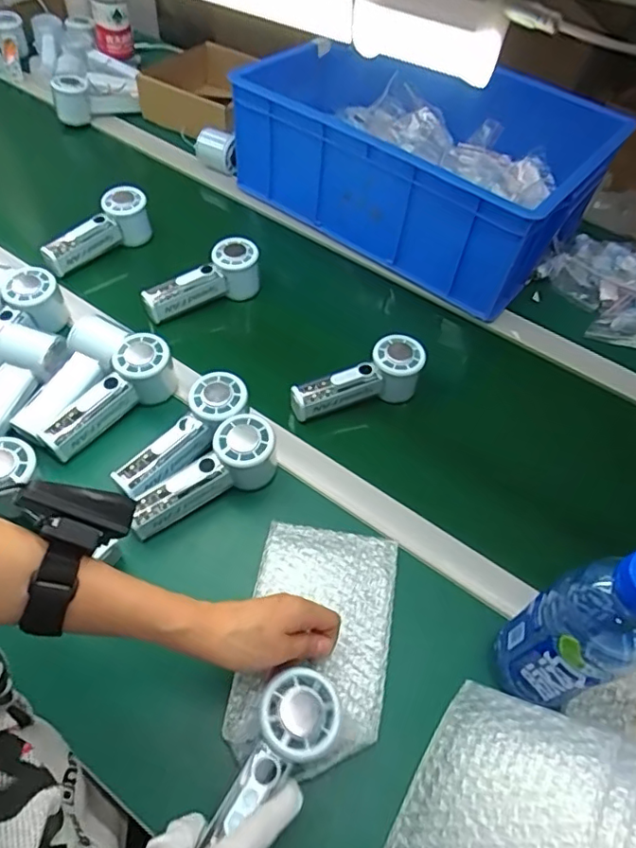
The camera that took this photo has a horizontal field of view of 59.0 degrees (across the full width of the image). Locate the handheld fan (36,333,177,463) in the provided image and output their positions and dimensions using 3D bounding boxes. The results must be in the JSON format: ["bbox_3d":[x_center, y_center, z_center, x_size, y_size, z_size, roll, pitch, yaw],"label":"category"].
[{"bbox_3d":[-0.219,-0.029,0.586,0.051,0.069,0.154,37,58,22],"label":"handheld fan"}]

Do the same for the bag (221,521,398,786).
[{"bbox_3d":[-0.001,0.180,0.474,0.121,0.019,0.197,10,52,2],"label":"bag"}]

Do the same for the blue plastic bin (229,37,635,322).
[{"bbox_3d":[0.137,-0.409,0.846,0.506,0.175,0.351,31,56,18],"label":"blue plastic bin"}]

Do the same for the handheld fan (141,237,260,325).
[{"bbox_3d":[-0.147,-0.180,0.708,0.147,0.069,0.041,-24,58,-22],"label":"handheld fan"}]

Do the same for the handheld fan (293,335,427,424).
[{"bbox_3d":[0.045,-0.044,0.641,0.153,0.061,0.046,-23,57,-6],"label":"handheld fan"}]

